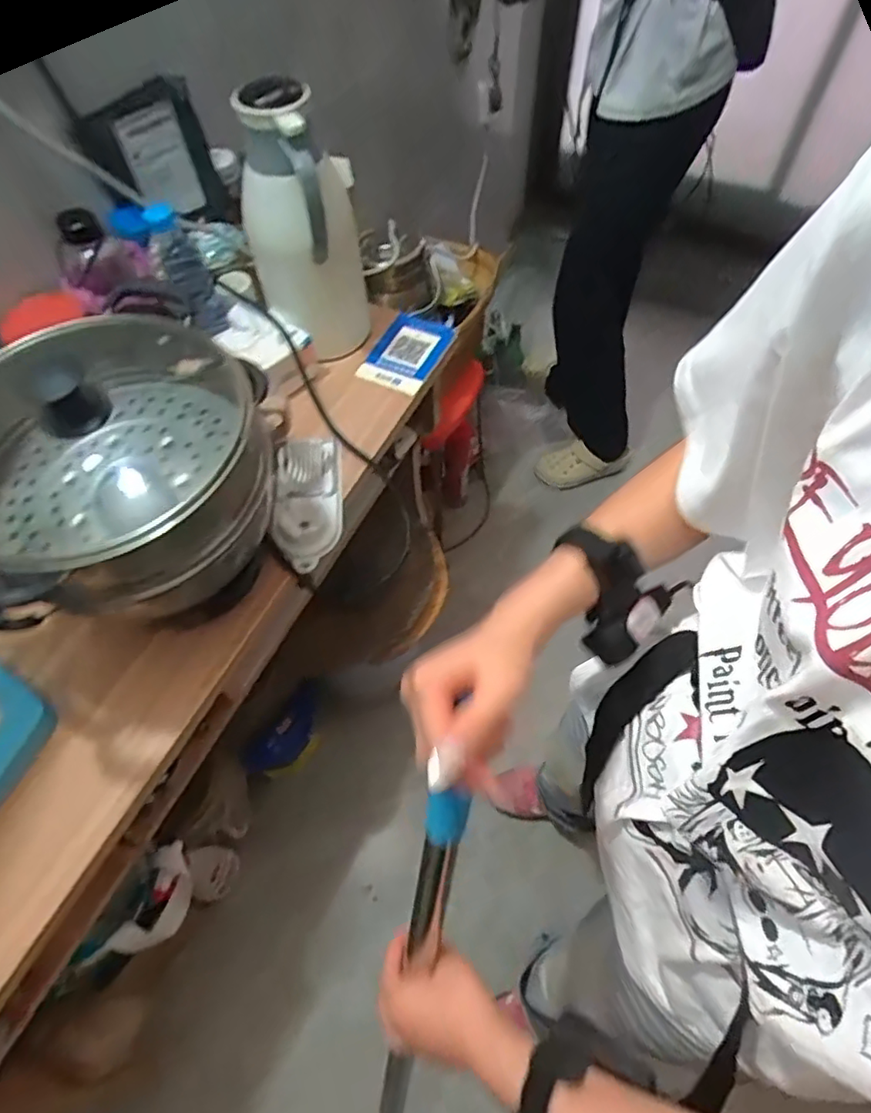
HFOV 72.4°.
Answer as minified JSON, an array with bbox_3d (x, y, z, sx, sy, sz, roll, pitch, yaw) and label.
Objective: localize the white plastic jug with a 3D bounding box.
[{"bbox_3d":[-0.162,-0.392,0.728,0.136,0.298,0.141,-14,62,-8],"label":"white plastic jug"}]

